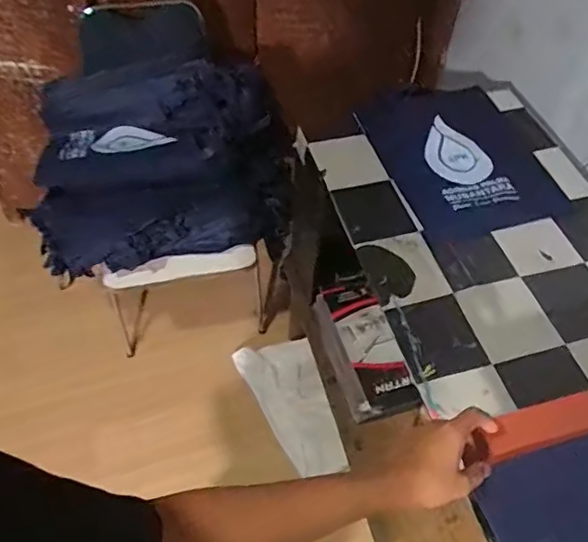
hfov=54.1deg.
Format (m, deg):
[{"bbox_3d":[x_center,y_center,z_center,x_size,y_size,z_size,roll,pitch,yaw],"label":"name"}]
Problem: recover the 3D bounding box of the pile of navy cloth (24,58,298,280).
[{"bbox_3d":[-0.322,-0.270,1.421,0.621,0.337,0.417,-3,51,-4],"label":"pile of navy cloth"}]

